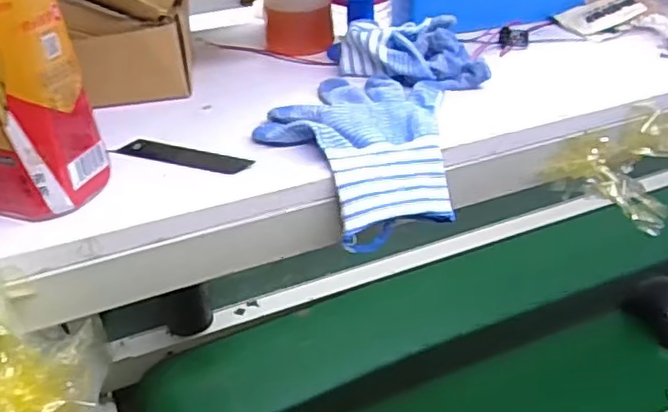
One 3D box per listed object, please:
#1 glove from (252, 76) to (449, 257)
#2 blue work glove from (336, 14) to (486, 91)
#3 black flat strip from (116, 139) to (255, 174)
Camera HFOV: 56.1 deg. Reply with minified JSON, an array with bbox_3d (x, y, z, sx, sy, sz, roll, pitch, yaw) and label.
[{"bbox_3d":[0.014,-0.040,0.457,0.134,0.055,0.153,0,35,3],"label":"glove"},{"bbox_3d":[0.067,-0.131,0.525,0.131,0.046,0.062,14,38,22],"label":"blue work glove"},{"bbox_3d":[-0.101,-0.034,0.429,0.094,0.004,0.021,10,37,16],"label":"black flat strip"}]

